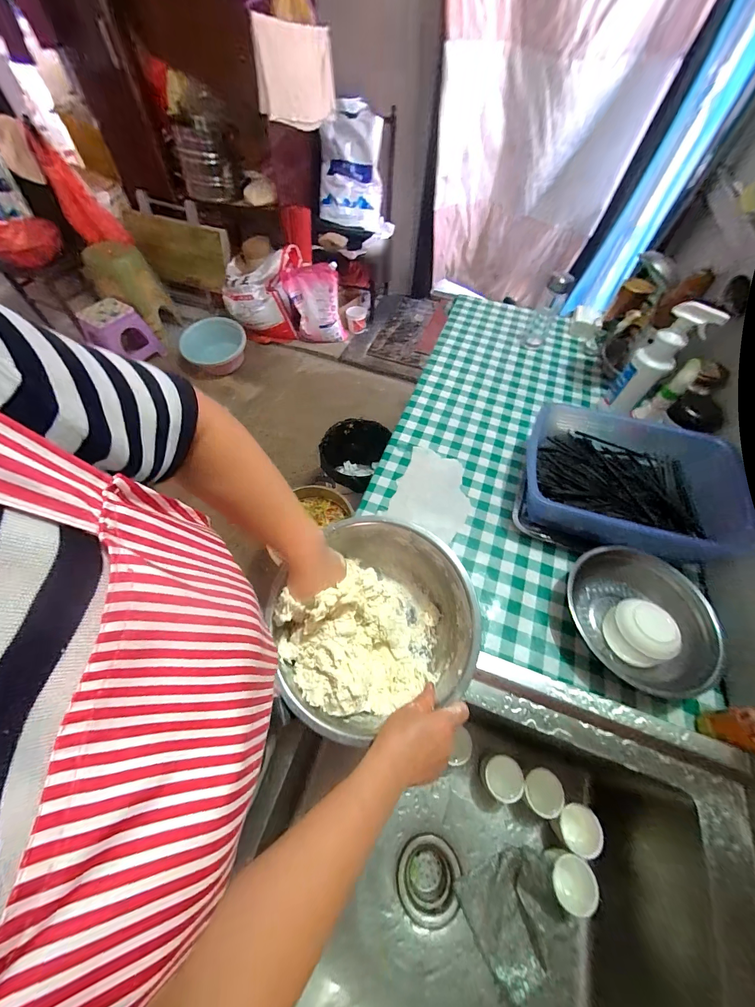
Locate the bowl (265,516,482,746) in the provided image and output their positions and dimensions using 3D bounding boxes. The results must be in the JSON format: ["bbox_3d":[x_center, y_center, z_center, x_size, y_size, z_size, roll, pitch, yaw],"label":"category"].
[{"bbox_3d":[-0.007,0.162,0.480,0.259,0.141,0.251,1,58,-2],"label":"bowl"}]

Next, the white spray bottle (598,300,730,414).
[{"bbox_3d":[0.654,-0.330,0.793,0.067,0.255,0.097,-38,67,-23],"label":"white spray bottle"}]

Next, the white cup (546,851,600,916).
[{"bbox_3d":[0.310,0.604,0.541,0.060,0.065,0.060,1,58,-2],"label":"white cup"}]

